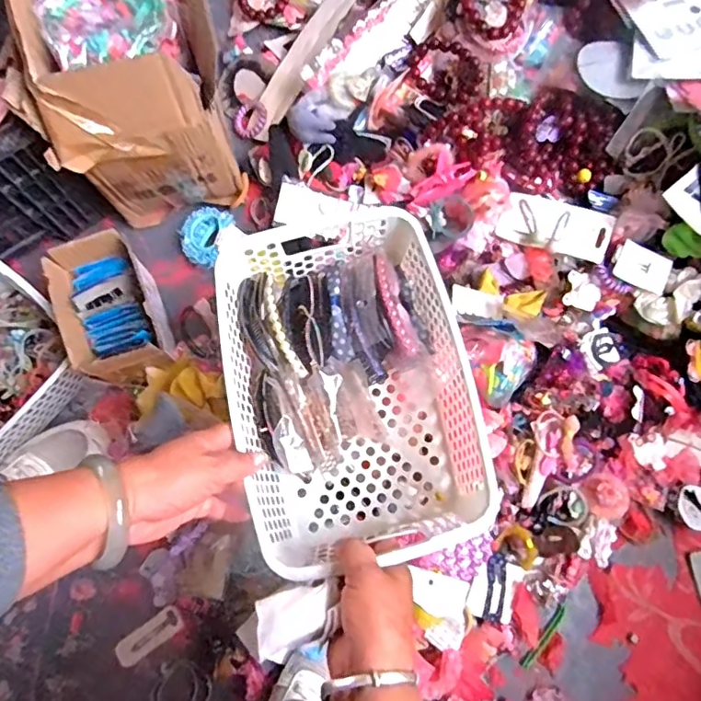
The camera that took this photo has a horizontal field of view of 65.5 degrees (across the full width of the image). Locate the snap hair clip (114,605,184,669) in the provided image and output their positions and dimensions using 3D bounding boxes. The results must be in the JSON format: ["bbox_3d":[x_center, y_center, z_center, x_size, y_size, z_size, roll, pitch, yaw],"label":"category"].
[{"bbox_3d":[-0.221,0.315,0.600,0.075,0.004,0.031,-35,83,-9],"label":"snap hair clip"}]

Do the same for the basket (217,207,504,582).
[{"bbox_3d":[0.002,0.023,0.503,0.209,0.104,0.306,-10,76,-3],"label":"basket"}]

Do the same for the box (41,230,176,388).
[{"bbox_3d":[-0.263,-0.042,0.611,0.098,0.080,0.151,-17,77,-5],"label":"box"}]

